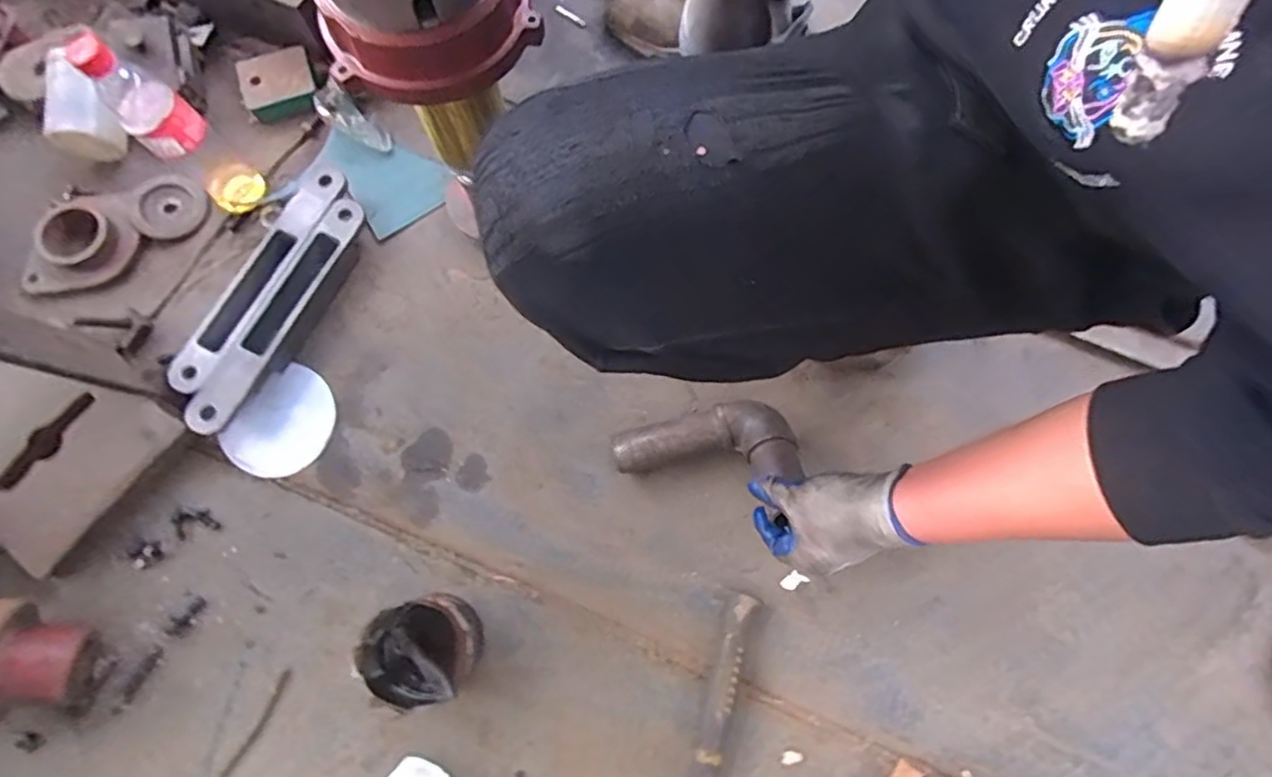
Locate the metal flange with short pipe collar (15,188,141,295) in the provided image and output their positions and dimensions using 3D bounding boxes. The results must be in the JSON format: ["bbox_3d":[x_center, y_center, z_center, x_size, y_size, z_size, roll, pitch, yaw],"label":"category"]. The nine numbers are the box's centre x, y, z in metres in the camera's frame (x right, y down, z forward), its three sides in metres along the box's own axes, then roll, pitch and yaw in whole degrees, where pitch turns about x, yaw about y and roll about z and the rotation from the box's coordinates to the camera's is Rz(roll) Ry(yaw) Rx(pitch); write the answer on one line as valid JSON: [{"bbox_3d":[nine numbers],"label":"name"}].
[{"bbox_3d":[-0.659,-0.170,0.754,0.104,0.034,0.124,14,79,2],"label":"metal flange with short pipe collar"}]

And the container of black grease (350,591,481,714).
[{"bbox_3d":[-0.212,0.260,0.646,0.112,0.083,0.098,-15,77,-6],"label":"container of black grease"}]

